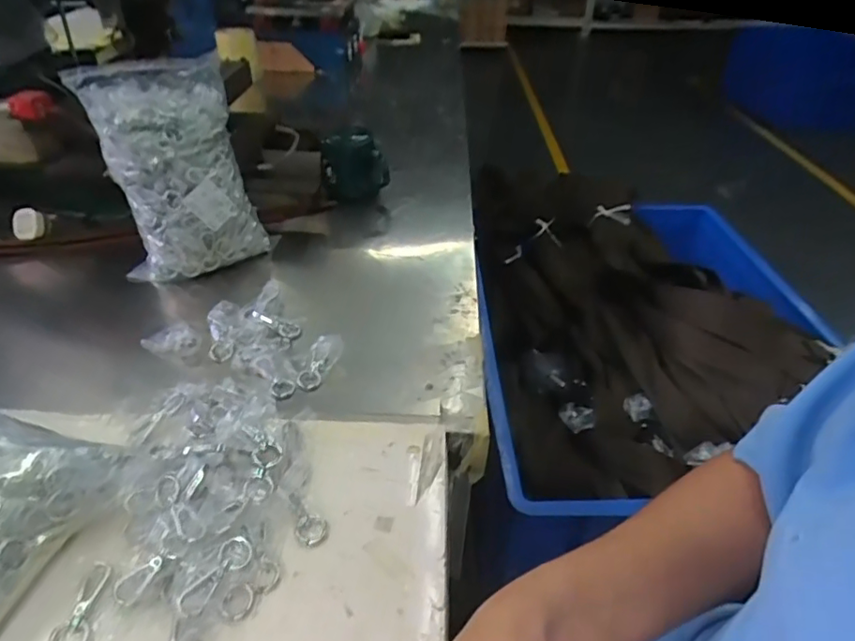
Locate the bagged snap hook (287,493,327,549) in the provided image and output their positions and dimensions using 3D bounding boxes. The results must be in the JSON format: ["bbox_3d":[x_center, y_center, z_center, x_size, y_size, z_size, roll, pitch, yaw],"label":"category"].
[{"bbox_3d":[-0.092,0.150,0.415,0.023,0.007,0.044,-22,59,-27],"label":"bagged snap hook"}]

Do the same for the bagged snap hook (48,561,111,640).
[{"bbox_3d":[-0.227,0.188,0.360,0.023,0.012,0.057,1,38,-1],"label":"bagged snap hook"}]

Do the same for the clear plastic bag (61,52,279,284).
[{"bbox_3d":[-0.289,-0.170,0.644,0.162,0.216,0.111,-13,40,-19],"label":"clear plastic bag"}]

